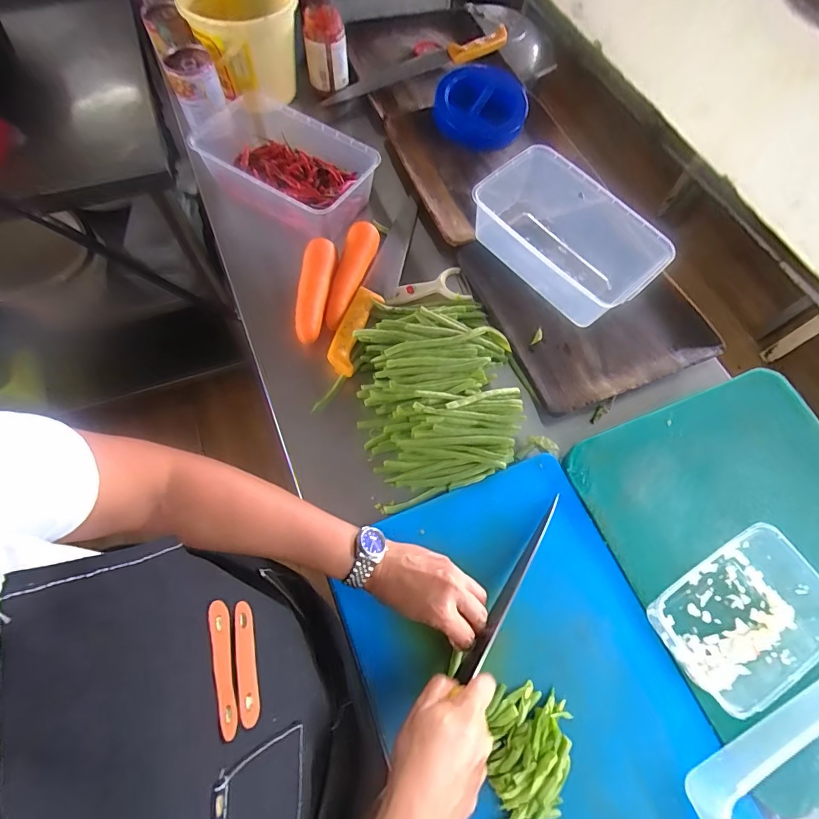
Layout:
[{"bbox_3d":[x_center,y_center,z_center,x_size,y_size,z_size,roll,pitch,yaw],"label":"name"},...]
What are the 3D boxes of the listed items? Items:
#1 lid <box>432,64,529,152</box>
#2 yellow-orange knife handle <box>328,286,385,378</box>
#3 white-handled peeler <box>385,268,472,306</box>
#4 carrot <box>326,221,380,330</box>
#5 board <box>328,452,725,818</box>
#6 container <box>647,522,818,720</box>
[{"bbox_3d":[0.128,-0.558,0.796,0.166,0.052,0.177,6,66,0],"label":"lid"},{"bbox_3d":[-0.075,-0.111,0.596,0.037,0.027,0.136,17,66,6],"label":"yellow-orange knife handle"},{"bbox_3d":[0.025,-0.173,0.643,0.123,0.020,0.058,-15,68,-9],"label":"white-handled peeler"},{"bbox_3d":[-0.087,-0.196,0.630,0.041,0.034,0.171,16,67,4],"label":"carrot"},{"bbox_3d":[0.123,0.289,0.433,0.297,0.026,0.438,-19,67,-10],"label":"board"},{"bbox_3d":[0.344,0.206,0.451,0.166,0.049,0.121,-26,70,-14],"label":"container"}]

